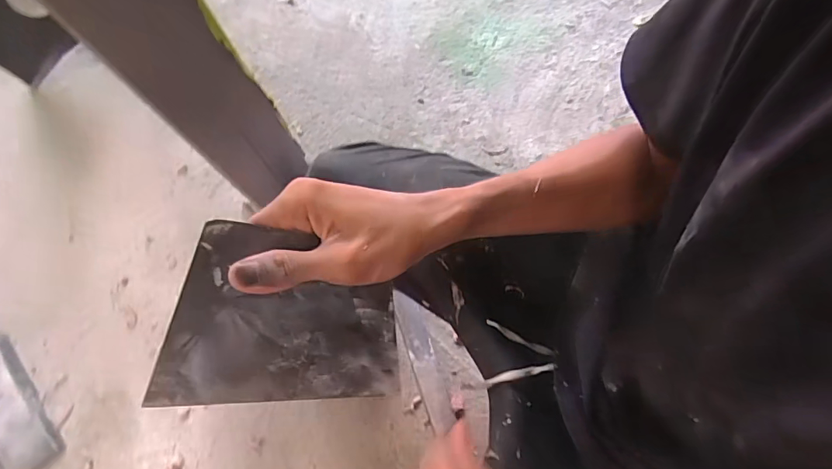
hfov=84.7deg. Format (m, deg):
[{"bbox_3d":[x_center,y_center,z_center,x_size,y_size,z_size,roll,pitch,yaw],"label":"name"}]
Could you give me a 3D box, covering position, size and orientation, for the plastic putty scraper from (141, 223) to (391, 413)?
[{"bbox_3d":[-0.071,0.048,0.270,0.134,0.004,0.096,10,82,-30],"label":"plastic putty scraper"}]

